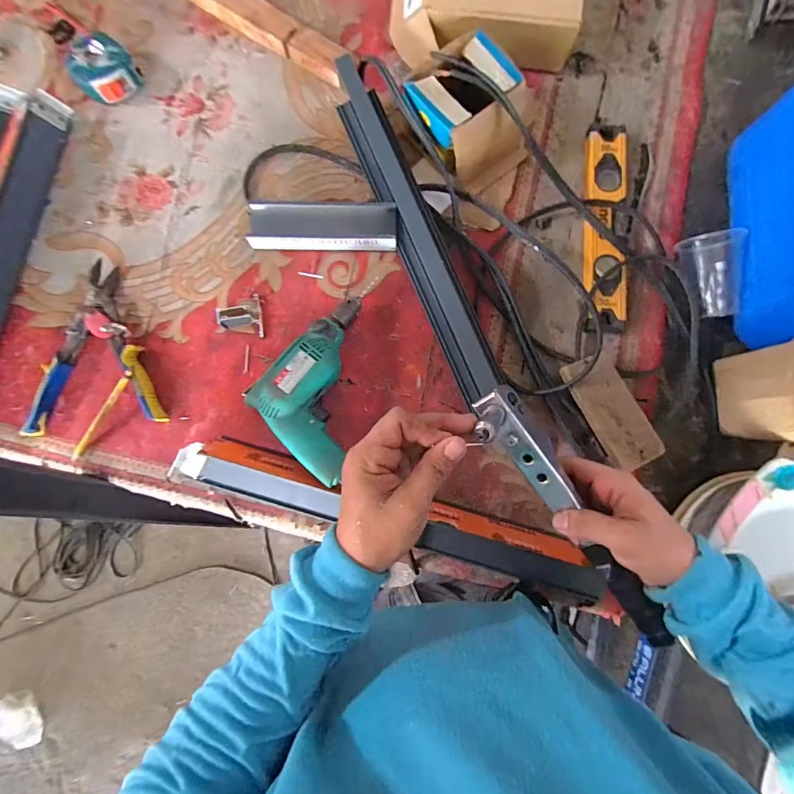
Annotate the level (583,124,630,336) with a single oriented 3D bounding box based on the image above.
[{"bbox_3d":[0.287,-0.237,0.577,0.059,0.026,0.294,3,81,0],"label":"level"}]

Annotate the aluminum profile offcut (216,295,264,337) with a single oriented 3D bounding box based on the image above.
[{"bbox_3d":[-0.205,-0.106,0.547,0.051,0.027,0.052,-10,82,-2],"label":"aluminum profile offcut"}]

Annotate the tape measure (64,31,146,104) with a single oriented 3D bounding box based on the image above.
[{"bbox_3d":[-0.410,-0.457,0.584,0.082,0.043,0.088,-37,84,-6],"label":"tape measure"}]

